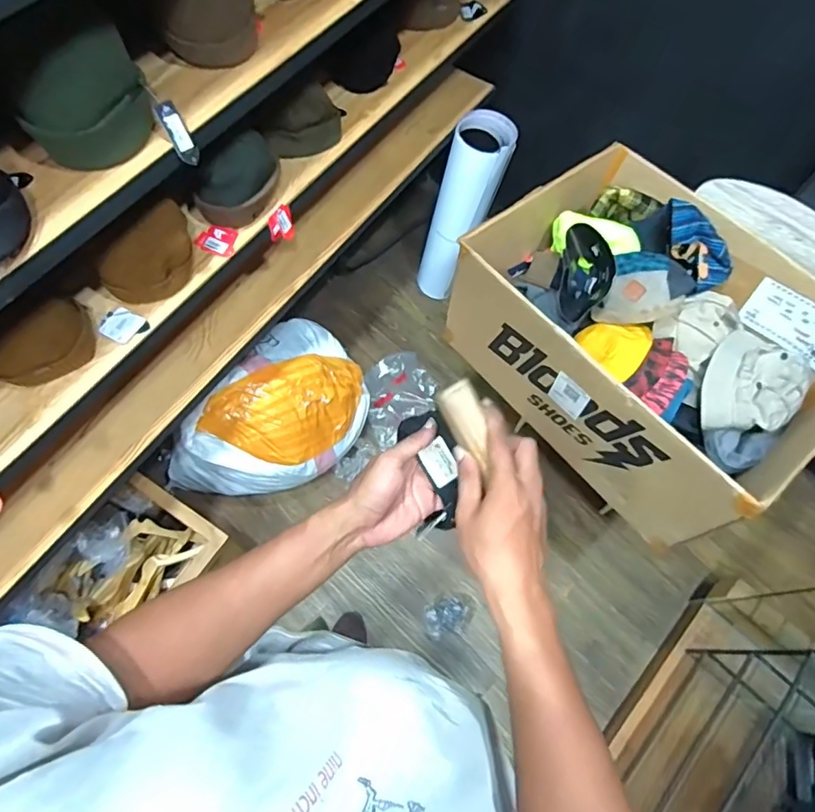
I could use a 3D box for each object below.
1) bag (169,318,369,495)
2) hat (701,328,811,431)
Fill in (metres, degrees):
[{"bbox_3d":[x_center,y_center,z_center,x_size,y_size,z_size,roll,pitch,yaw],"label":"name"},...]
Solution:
[{"bbox_3d":[-0.350,0.044,1.396,0.319,0.277,0.547,42,70,15],"label":"bag"},{"bbox_3d":[0.688,-0.045,1.043,0.182,0.078,0.212,19,65,5],"label":"hat"}]

